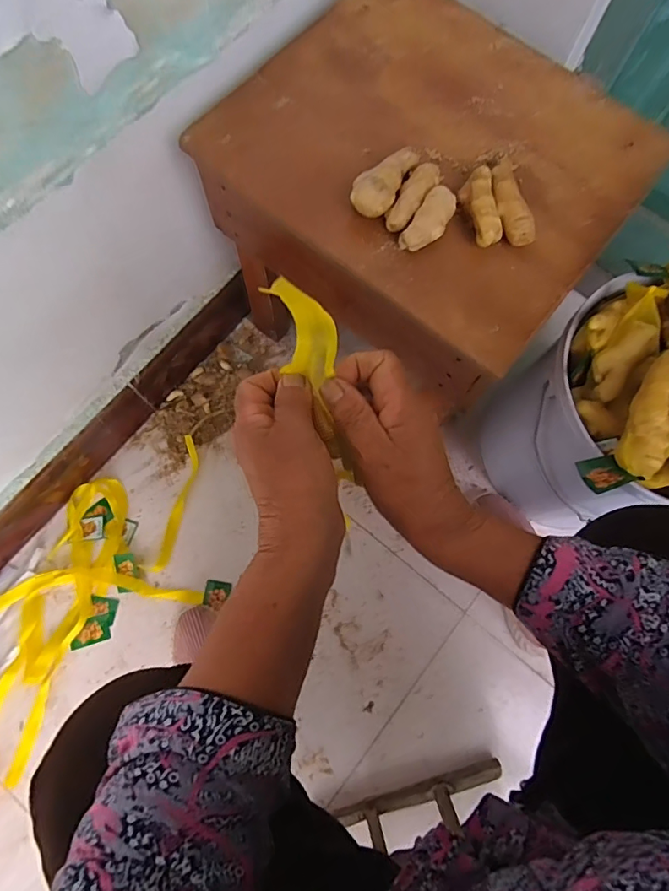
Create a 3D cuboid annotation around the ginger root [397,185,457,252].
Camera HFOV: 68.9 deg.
[{"bbox_3d":[0.091,-0.213,0.466,0.031,0.022,0.067,34,77,8],"label":"ginger root"}]

